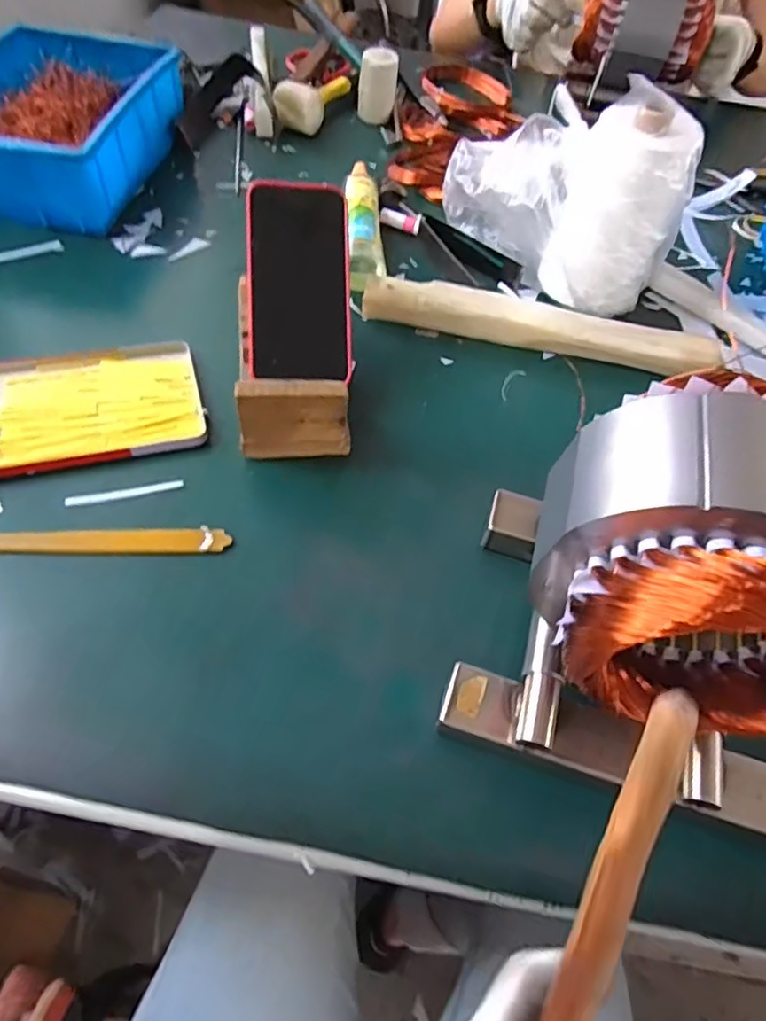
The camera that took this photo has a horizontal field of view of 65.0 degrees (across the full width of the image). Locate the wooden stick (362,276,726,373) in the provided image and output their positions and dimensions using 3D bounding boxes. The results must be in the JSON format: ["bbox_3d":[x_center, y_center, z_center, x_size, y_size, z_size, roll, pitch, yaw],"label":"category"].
[{"bbox_3d":[0.144,-0.169,0.560,0.324,0.034,0.037,13,54,3],"label":"wooden stick"}]

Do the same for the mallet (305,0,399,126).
[{"bbox_3d":[-0.057,-0.648,0.854,0.056,0.083,0.261,-18,58,-18],"label":"mallet"}]

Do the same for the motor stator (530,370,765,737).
[{"bbox_3d":[0.151,0.019,0.300,0.122,0.121,0.135,16,54,5],"label":"motor stator"}]

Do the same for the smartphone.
[{"bbox_3d":[-0.067,-0.183,0.483,0.080,0.008,0.156,-2,90,-8],"label":"smartphone"}]

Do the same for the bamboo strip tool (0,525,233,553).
[{"bbox_3d":[-0.212,0.020,0.406,0.208,0.004,0.020,-2,55,-7],"label":"bamboo strip tool"}]

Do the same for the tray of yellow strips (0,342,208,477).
[{"bbox_3d":[-0.250,-0.081,0.473,0.201,0.014,0.119,-12,57,-14],"label":"tray of yellow strips"}]

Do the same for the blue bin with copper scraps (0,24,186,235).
[{"bbox_3d":[-0.349,-0.414,0.652,0.190,0.095,0.287,10,54,1],"label":"blue bin with copper scraps"}]

